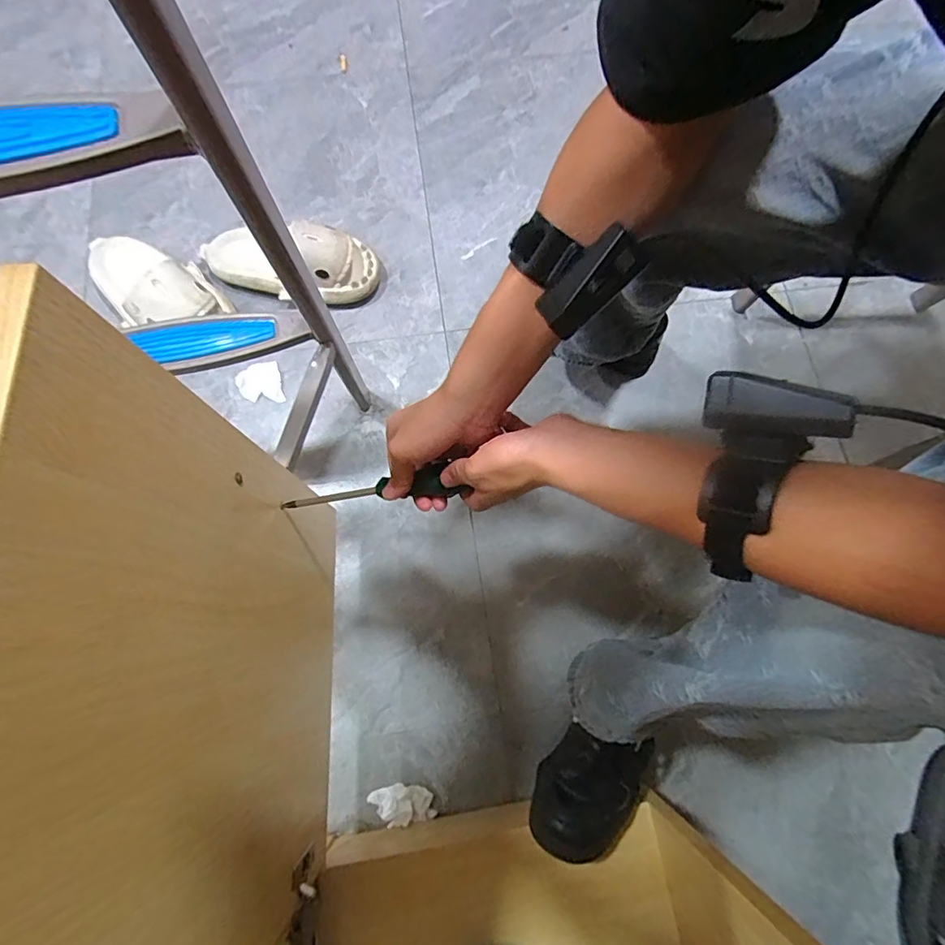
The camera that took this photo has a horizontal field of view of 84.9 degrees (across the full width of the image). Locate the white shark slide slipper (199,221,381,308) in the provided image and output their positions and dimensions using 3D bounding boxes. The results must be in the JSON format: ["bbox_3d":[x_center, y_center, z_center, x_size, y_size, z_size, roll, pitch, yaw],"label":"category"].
[{"bbox_3d":[-0.304,-0.344,0.841,0.295,0.084,0.105,5,75,0],"label":"white shark slide slipper"}]

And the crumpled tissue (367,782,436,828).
[{"bbox_3d":[-0.093,0.431,0.672,0.082,0.018,0.044,-12,76,-5],"label":"crumpled tissue"}]

